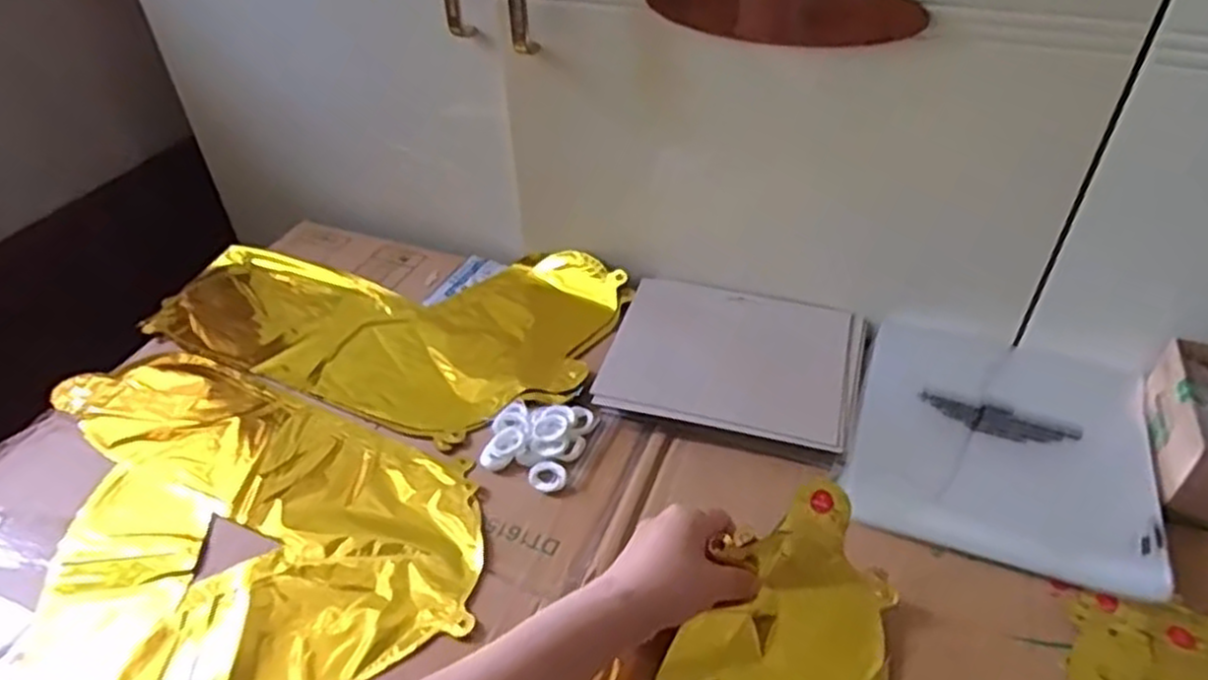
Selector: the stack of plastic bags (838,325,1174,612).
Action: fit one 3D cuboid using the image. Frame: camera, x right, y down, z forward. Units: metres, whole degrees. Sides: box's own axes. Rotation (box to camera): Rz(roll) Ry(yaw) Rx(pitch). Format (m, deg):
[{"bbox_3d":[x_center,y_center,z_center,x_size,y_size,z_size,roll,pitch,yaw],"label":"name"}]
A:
[{"bbox_3d":[0.302,0.064,0.590,0.202,0.021,0.233,15,43,17],"label":"stack of plastic bags"}]

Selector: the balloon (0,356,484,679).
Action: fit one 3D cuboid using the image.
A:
[{"bbox_3d":[-0.259,0.143,0.536,0.335,0.027,0.363,-2,42,2],"label":"balloon"}]

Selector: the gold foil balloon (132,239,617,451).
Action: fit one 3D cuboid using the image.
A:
[{"bbox_3d":[-0.199,-0.030,0.717,0.397,0.032,0.233,17,43,19],"label":"gold foil balloon"}]

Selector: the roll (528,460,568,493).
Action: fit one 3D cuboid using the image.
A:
[{"bbox_3d":[-0.041,0.100,0.567,0.027,0.006,0.026,0,40,0],"label":"roll"}]

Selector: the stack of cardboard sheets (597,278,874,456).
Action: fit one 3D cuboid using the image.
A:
[{"bbox_3d":[0.112,0.014,0.653,0.202,0.014,0.166,12,42,13],"label":"stack of cardboard sheets"}]

